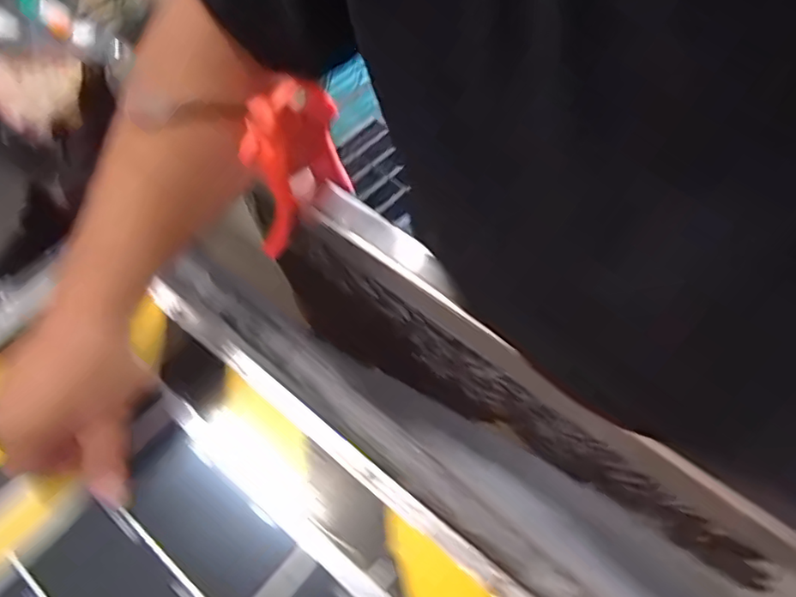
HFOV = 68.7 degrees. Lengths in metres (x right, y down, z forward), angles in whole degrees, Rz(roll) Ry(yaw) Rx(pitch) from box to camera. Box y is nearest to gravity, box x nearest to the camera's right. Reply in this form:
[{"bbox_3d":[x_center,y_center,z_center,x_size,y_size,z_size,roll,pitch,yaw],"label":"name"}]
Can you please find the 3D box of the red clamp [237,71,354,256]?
[{"bbox_3d":[-0.065,-0.083,0.381,0.072,0.120,0.025,-28,60,-14],"label":"red clamp"}]

